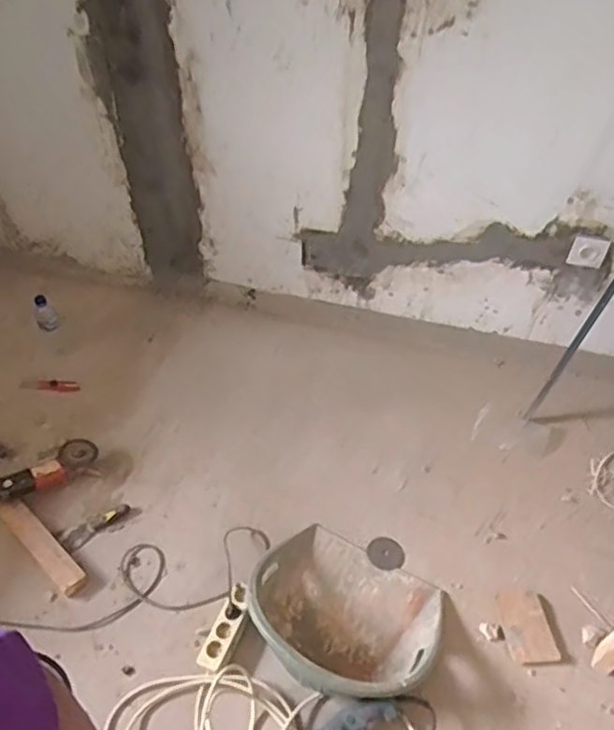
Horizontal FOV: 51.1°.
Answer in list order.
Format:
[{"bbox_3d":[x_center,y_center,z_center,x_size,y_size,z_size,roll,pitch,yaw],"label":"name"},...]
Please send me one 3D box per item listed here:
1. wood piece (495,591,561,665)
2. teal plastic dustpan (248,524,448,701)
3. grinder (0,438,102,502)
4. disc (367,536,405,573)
[{"bbox_3d":[0.515,0.616,1.515,0.110,0.007,0.165,-4,49,-4],"label":"wood piece"},{"bbox_3d":[0.088,0.556,1.465,0.436,0.176,0.379,25,54,20],"label":"teal plastic dustpan"},{"bbox_3d":[-0.728,0.303,1.709,0.351,0.078,0.104,-27,54,-21],"label":"grinder"},{"bbox_3d":[0.200,0.481,1.632,0.082,0.007,0.095,-33,56,-18],"label":"disc"}]

